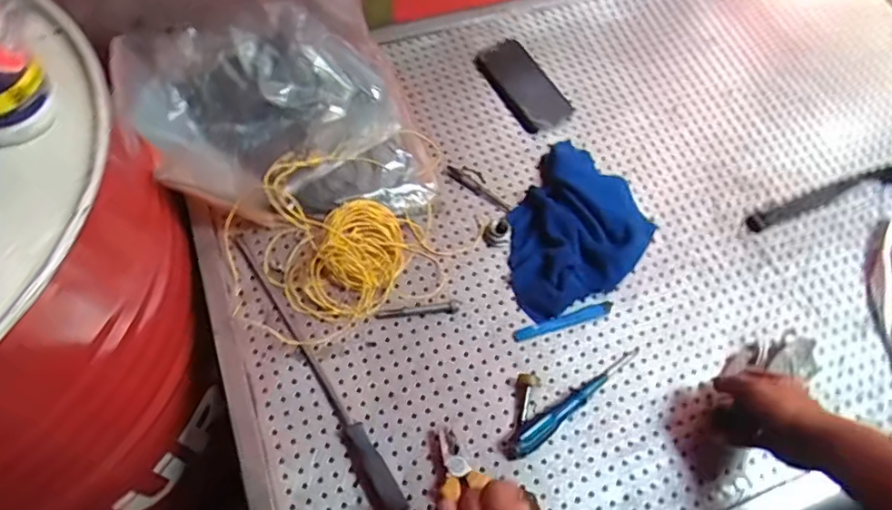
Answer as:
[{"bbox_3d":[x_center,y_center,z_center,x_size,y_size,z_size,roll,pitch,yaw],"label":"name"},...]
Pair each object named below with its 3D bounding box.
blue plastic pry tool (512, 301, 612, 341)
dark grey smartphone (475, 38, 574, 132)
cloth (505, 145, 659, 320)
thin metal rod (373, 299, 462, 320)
[{"bbox_3d":[0.143,0.078,0.716,0.131,0.004,0.016,-15,62,-10],"label":"blue plastic pry tool"},{"bbox_3d":[0.116,-0.260,0.888,0.088,0.012,0.173,-27,65,-16],"label":"dark grey smartphone"},{"bbox_3d":[0.169,-0.038,0.764,0.170,0.048,0.256,30,64,14],"label":"cloth"},{"bbox_3d":[-0.032,0.068,0.716,0.103,0.004,0.017,-9,61,-7],"label":"thin metal rod"}]

